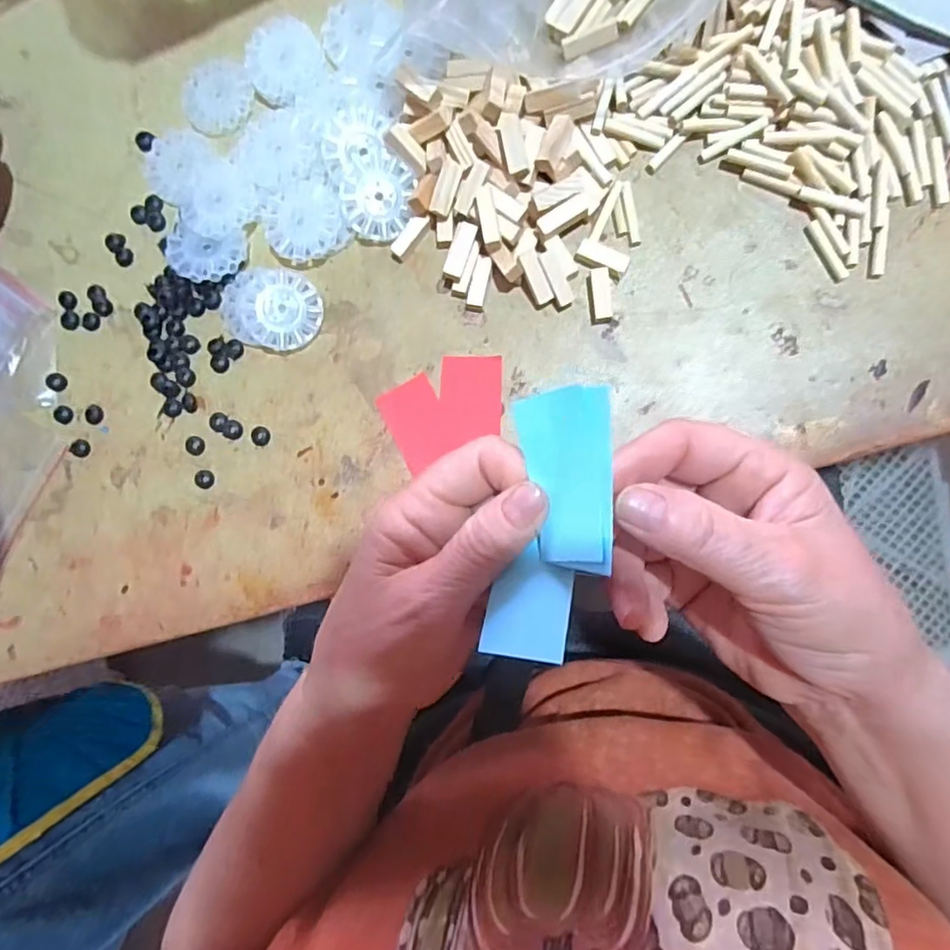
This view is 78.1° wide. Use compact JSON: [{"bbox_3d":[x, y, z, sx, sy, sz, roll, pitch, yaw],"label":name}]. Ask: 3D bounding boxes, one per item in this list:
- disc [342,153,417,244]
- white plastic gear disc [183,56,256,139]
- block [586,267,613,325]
[{"bbox_3d":[-0.049,-0.140,0.296,0.035,0.004,0.040,10,99,-6],"label":"disc"},{"bbox_3d":[-0.140,-0.205,0.316,0.047,0.005,0.038,43,93,8],"label":"white plastic gear disc"},{"bbox_3d":[0.060,-0.086,0.283,0.010,0.008,0.025,-5,86,8],"label":"block"}]

